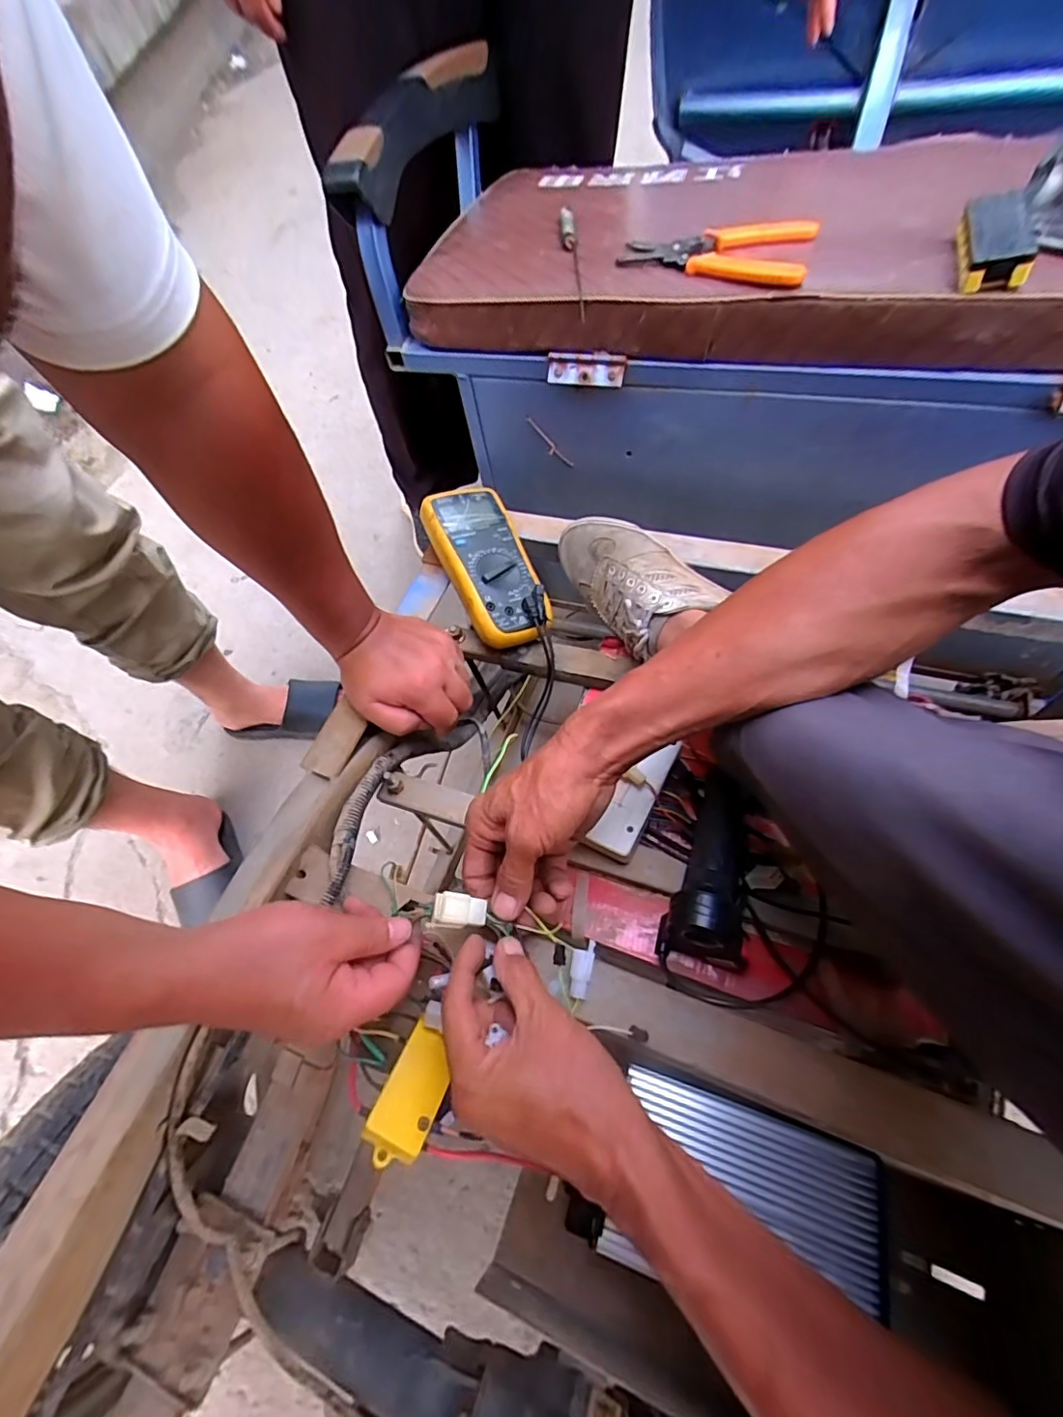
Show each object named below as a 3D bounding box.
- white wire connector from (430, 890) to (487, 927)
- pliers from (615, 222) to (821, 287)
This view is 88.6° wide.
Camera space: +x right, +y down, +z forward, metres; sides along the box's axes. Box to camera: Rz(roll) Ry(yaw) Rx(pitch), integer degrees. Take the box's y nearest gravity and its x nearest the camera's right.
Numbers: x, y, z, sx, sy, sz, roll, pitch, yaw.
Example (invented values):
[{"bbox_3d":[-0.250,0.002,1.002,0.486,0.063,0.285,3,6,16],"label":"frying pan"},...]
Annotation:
[{"bbox_3d":[-0.049,0.135,0.368,0.035,0.014,0.021,10,73,-16],"label":"white wire connector"},{"bbox_3d":[0.150,-0.379,0.450,0.148,0.018,0.094,17,64,13],"label":"pliers"}]

